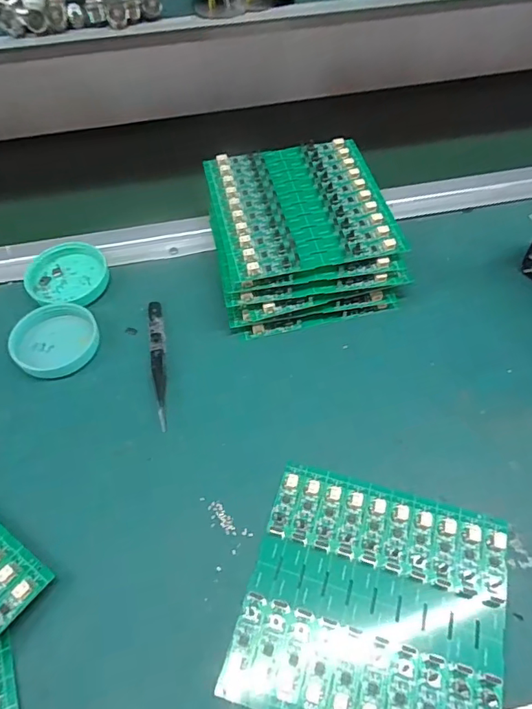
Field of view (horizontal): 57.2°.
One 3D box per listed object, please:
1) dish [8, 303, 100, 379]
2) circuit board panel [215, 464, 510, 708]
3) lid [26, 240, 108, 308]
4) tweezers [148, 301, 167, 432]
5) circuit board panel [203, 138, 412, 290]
[{"bbox_3d":[-0.165,-0.013,0.383,0.062,0.015,0.063,-1,56,1],"label":"dish"},{"bbox_3d":[0.061,0.138,0.275,0.138,0.006,0.132,14,56,12],"label":"circuit board panel"},{"bbox_3d":[-0.171,-0.069,0.420,0.071,0.009,0.066,-1,56,1],"label":"lid"},{"bbox_3d":[-0.082,0.002,0.372,0.012,0.009,0.117,-10,56,-5],"label":"tweezers"},{"bbox_3d":[0.026,-0.123,0.397,0.139,0.014,0.135,-11,56,-6],"label":"circuit board panel"}]

